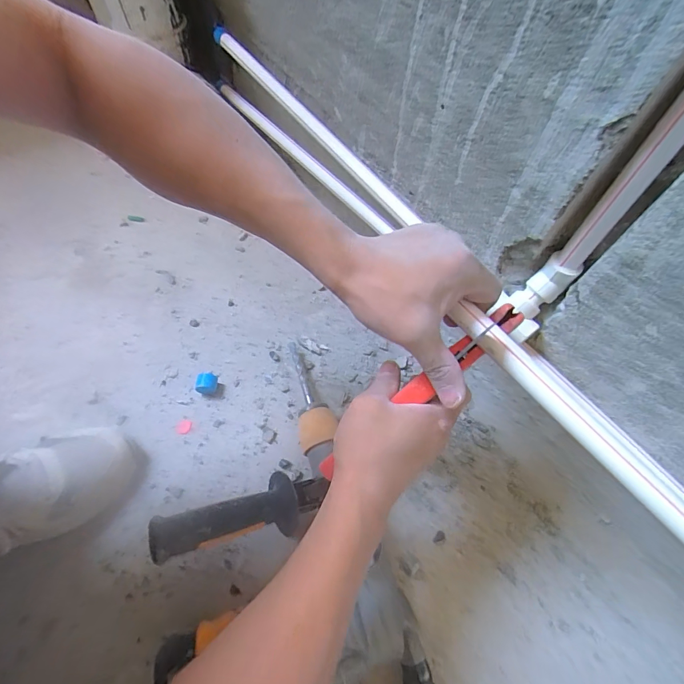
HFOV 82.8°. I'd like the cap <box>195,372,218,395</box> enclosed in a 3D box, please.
[{"bbox_3d":[-0.187,0.058,0.535,0.025,0.026,0.024,4,60,0],"label":"cap"}]

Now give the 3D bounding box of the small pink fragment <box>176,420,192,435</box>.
[{"bbox_3d":[-0.212,0.113,0.518,0.019,0.004,0.019,1,59,-2],"label":"small pink fragment"}]

